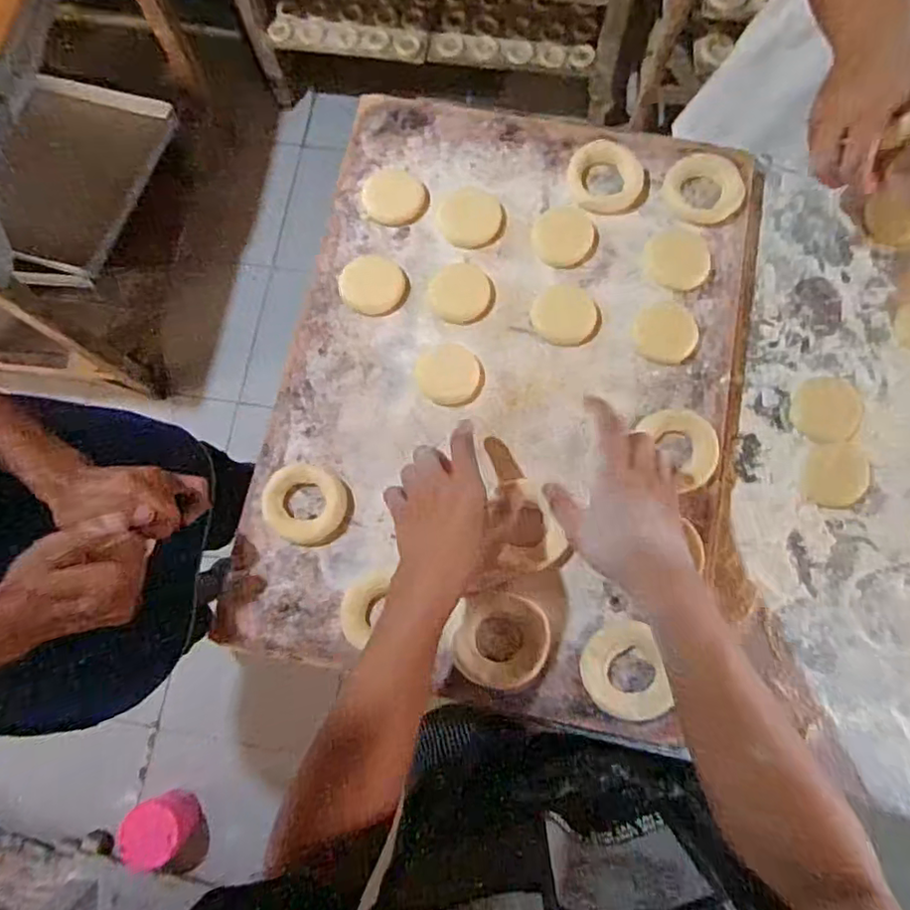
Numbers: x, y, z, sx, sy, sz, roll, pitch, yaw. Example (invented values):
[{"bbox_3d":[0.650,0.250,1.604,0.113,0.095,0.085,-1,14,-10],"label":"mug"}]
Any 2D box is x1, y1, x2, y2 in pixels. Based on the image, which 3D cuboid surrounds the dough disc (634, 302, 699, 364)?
[{"bbox_3d":[0.207,-0.120,0.588,0.058,0.004,0.062,0,77,2],"label":"dough disc"}]

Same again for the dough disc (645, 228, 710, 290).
[{"bbox_3d":[0.223,-0.197,0.602,0.060,0.007,0.066,0,77,2],"label":"dough disc"}]

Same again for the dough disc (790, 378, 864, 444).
[{"bbox_3d":[0.364,-0.046,0.586,0.059,0.012,0.068,28,80,8],"label":"dough disc"}]

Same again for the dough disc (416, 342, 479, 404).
[{"bbox_3d":[-0.007,-0.081,0.597,0.060,0.004,0.061,0,77,2],"label":"dough disc"}]

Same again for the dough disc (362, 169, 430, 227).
[{"bbox_3d":[-0.061,-0.268,0.626,0.067,0.006,0.059,2,77,2],"label":"dough disc"}]

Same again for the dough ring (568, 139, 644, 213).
[{"bbox_3d":[0.156,-0.287,0.623,0.077,0.021,0.065,18,79,6],"label":"dough ring"}]

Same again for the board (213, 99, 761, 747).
[{"bbox_3d":[0.059,-0.070,0.587,0.445,0.039,0.583,10,78,4],"label":"board"}]

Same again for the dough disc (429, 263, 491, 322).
[{"bbox_3d":[0.005,-0.161,0.596,0.057,0.005,0.058,0,77,2],"label":"dough disc"}]

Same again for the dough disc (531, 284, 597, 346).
[{"bbox_3d":[0.109,-0.140,0.594,0.059,0.004,0.062,0,77,2],"label":"dough disc"}]

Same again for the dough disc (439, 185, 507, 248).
[{"bbox_3d":[0.017,-0.247,0.624,0.072,0.008,0.062,42,82,10],"label":"dough disc"}]

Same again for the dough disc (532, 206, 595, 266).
[{"bbox_3d":[0.110,-0.223,0.611,0.059,0.007,0.069,25,79,7],"label":"dough disc"}]

